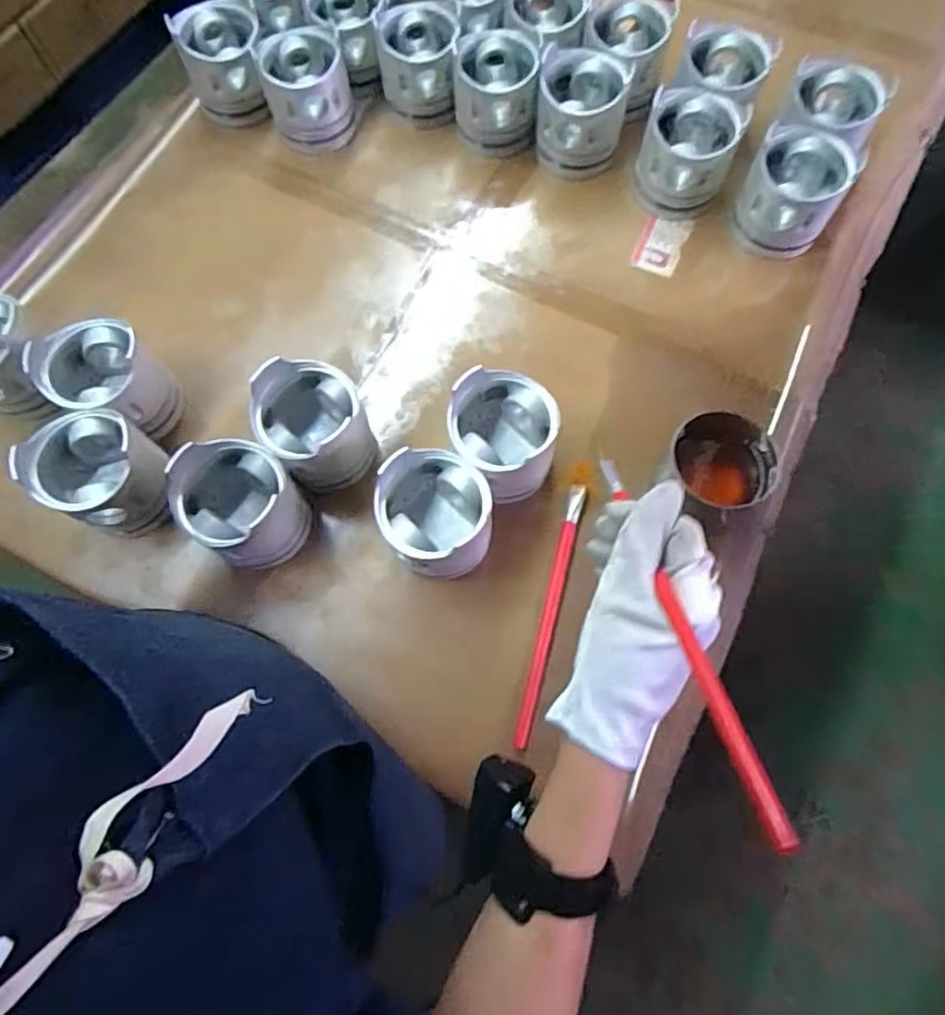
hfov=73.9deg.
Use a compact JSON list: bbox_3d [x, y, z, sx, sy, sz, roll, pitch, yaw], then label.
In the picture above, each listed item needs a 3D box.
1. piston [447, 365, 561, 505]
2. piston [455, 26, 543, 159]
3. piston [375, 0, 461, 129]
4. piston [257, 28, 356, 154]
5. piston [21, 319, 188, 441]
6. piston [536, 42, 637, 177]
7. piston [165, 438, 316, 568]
[{"bbox_3d":[0.030,-0.070,0.630,0.099,0.096,0.109,3,72,3],"label":"piston"},{"bbox_3d":[0.031,-0.529,0.802,0.105,0.094,0.114,2,72,3],"label":"piston"},{"bbox_3d":[-0.068,-0.579,0.819,0.104,0.084,0.116,3,72,3],"label":"piston"},{"bbox_3d":[-0.212,-0.540,0.819,0.109,0.094,0.108,-10,71,-1],"label":"piston"},{"bbox_3d":[-0.381,-0.132,0.663,0.108,0.109,0.100,-1,72,2],"label":"piston"},{"bbox_3d":[0.134,-0.494,0.777,0.108,0.100,0.113,10,72,5],"label":"piston"},{"bbox_3d":[-0.224,-0.002,0.616,0.104,0.101,0.107,-1,72,2],"label":"piston"}]

